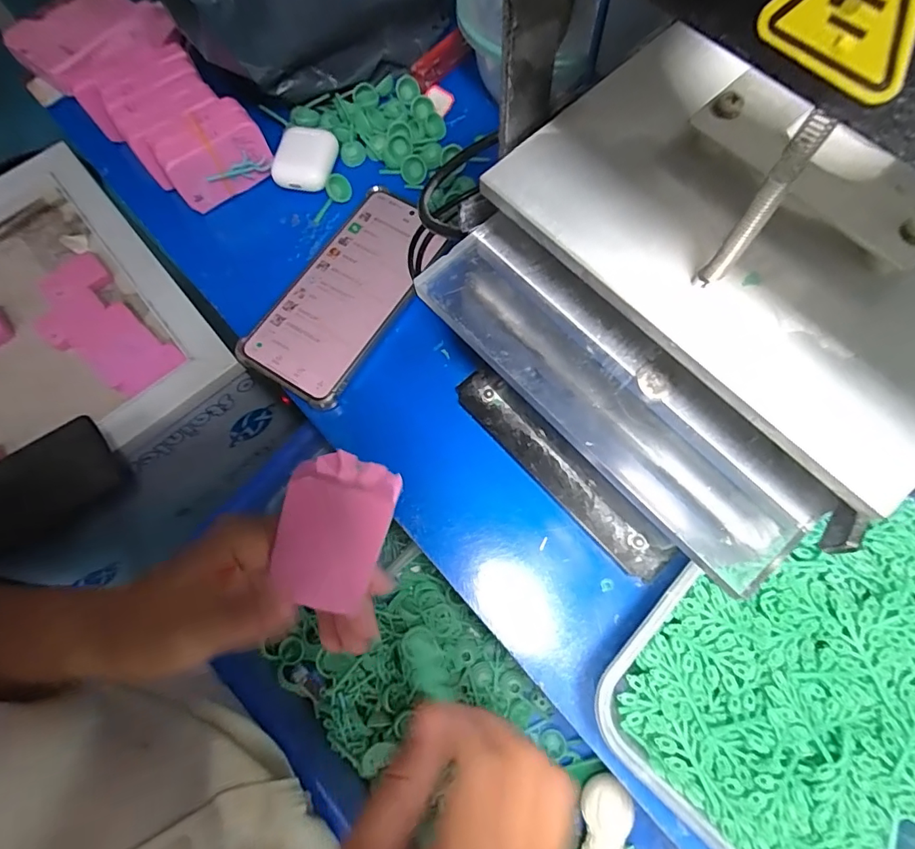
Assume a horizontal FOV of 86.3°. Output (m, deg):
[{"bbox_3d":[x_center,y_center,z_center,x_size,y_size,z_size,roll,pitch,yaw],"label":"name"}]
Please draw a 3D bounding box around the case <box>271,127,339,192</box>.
[{"bbox_3d":[-0.114,-0.200,0.367,0.041,0.016,0.044,6,71,4],"label":"case"}]

